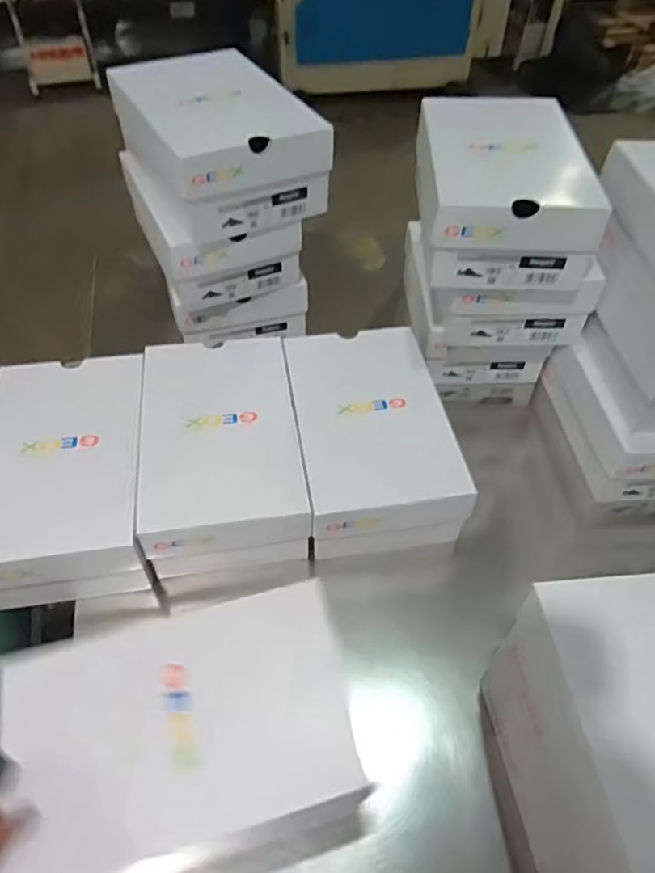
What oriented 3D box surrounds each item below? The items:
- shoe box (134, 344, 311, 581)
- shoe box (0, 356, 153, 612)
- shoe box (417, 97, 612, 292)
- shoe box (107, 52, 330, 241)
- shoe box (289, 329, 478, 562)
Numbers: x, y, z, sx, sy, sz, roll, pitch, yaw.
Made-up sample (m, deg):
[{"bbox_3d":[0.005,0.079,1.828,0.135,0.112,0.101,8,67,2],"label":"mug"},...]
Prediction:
[{"bbox_3d":[-0.128,0.015,0.730,0.181,0.107,0.277,-6,51,-7],"label":"shoe box"},{"bbox_3d":[-0.309,0.045,0.701,0.182,0.107,0.289,-7,51,-7],"label":"shoe box"},{"bbox_3d":[0.216,-0.310,0.738,0.183,0.117,0.278,2,50,0],"label":"shoe box"},{"bbox_3d":[-0.151,-0.402,0.796,0.198,0.116,0.285,-23,55,-19],"label":"shoe box"},{"bbox_3d":[0.052,-0.007,0.730,0.175,0.079,0.294,-7,51,-7],"label":"shoe box"}]

